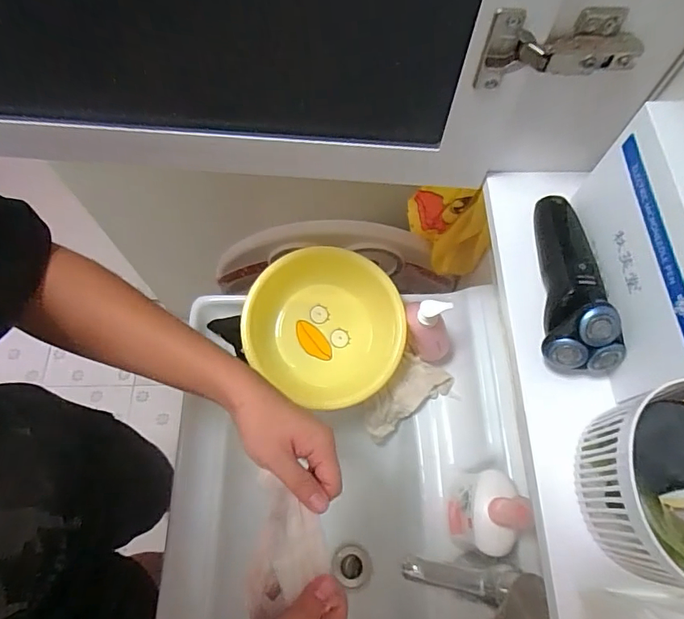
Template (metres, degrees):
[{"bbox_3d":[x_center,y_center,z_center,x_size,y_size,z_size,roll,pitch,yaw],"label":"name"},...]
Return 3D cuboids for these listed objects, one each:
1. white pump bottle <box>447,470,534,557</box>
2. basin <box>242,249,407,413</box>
[{"bbox_3d":[0.175,0.253,0.578,0.061,0.173,0.095,-6,67,-4],"label":"white pump bottle"},{"bbox_3d":[-0.027,0.033,0.681,0.204,0.109,0.212,1,67,-1],"label":"basin"}]

